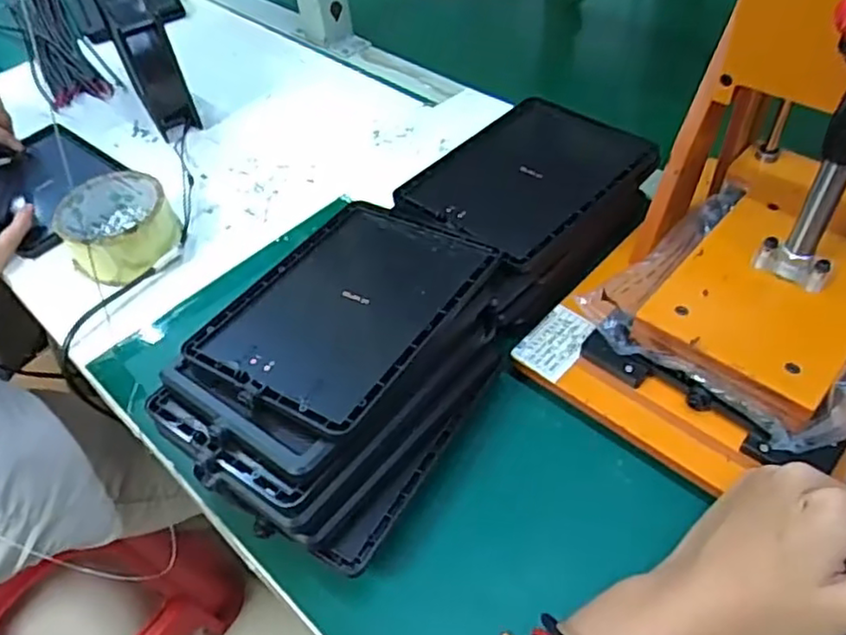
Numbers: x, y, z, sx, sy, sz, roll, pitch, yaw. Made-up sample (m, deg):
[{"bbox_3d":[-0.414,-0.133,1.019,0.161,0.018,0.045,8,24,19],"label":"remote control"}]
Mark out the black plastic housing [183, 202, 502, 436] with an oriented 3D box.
[{"bbox_3d":[-0.043,-0.011,0.393,0.118,0.017,0.165,25,56,25],"label":"black plastic housing"}]

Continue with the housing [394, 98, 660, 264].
[{"bbox_3d":[0.070,-0.100,0.474,0.117,0.013,0.159,34,60,30],"label":"housing"}]

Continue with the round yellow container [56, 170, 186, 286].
[{"bbox_3d":[-0.240,-0.072,0.535,0.083,0.044,0.084,-3,49,3],"label":"round yellow container"}]

